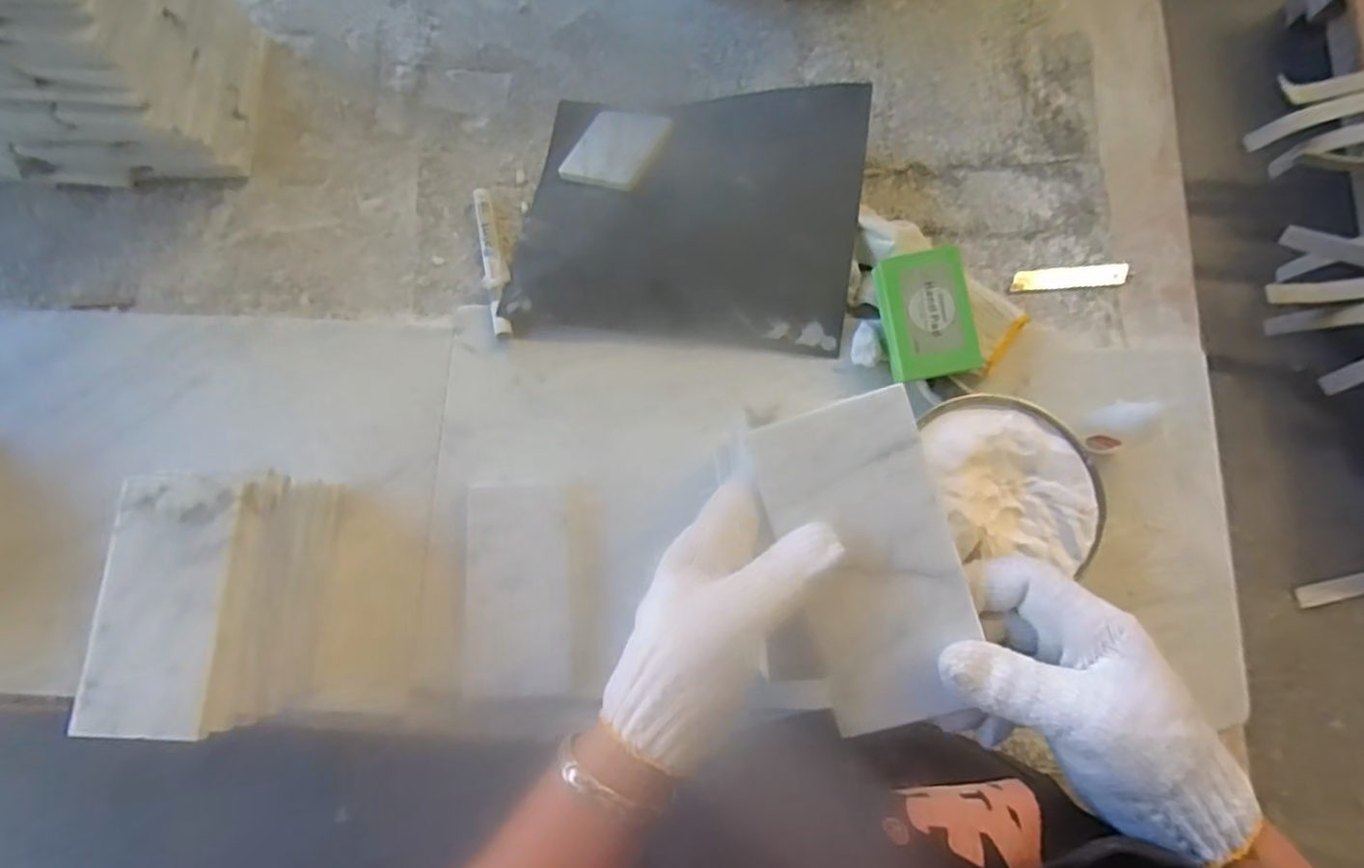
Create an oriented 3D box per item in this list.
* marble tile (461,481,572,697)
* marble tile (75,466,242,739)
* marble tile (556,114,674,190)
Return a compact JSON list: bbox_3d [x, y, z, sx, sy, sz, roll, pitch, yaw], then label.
[{"bbox_3d":[-0.123,0.113,0.499,0.073,0.014,0.147,-3,78,0],"label":"marble tile"},{"bbox_3d":[-0.312,0.099,0.407,0.071,0.013,0.151,2,78,-1],"label":"marble tile"},{"bbox_3d":[-0.057,-0.245,0.584,0.081,0.005,0.083,17,69,26],"label":"marble tile"}]

